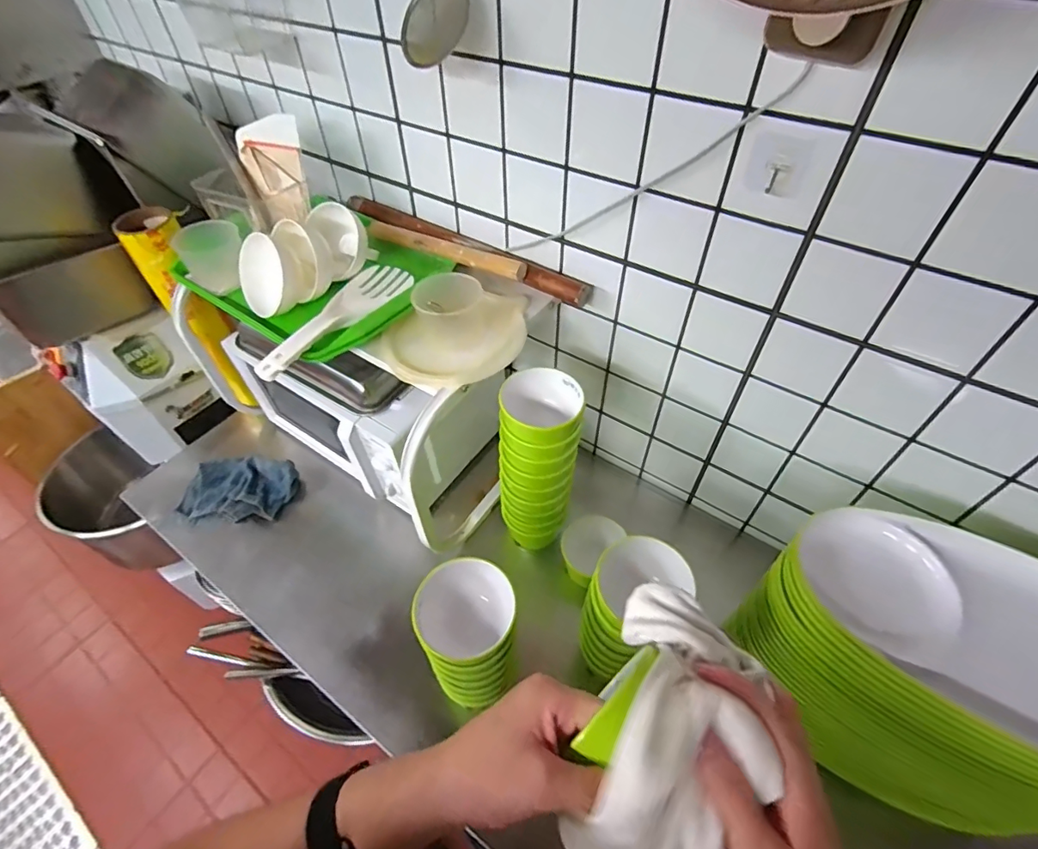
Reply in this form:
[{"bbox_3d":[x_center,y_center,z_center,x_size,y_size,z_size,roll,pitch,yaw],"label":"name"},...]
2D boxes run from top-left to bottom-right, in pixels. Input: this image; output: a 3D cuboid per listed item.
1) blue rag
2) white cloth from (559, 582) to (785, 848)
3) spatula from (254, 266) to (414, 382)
[{"bbox_3d":[-0.530,0.128,0.954,0.213,0.058,0.130,4,49,5],"label":"blue rag"},{"bbox_3d":[0.101,0.190,0.314,0.095,0.087,0.186,17,51,16],"label":"white cloth"},{"bbox_3d":[-0.248,-0.153,0.704,0.084,0.027,0.269,19,51,17],"label":"spatula"}]

